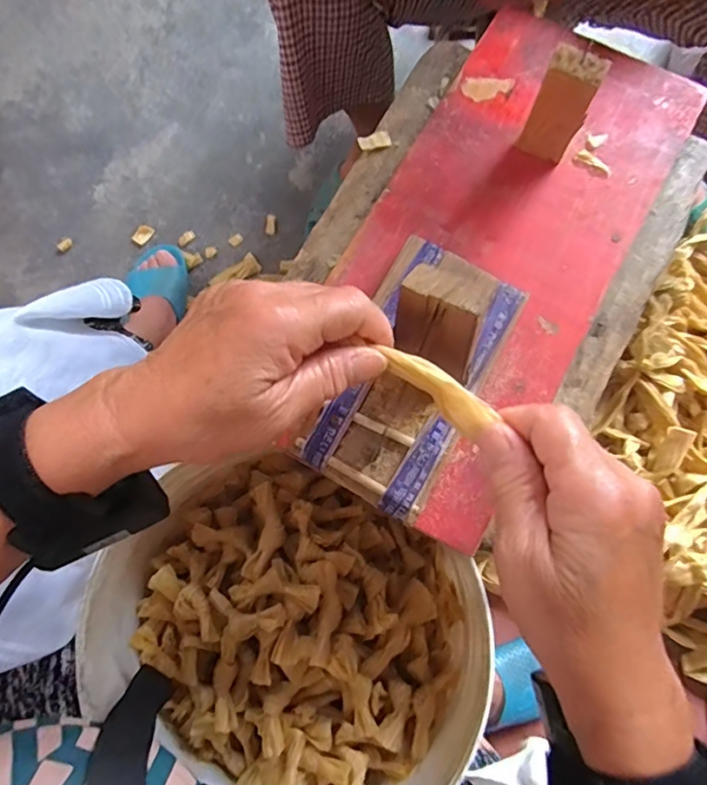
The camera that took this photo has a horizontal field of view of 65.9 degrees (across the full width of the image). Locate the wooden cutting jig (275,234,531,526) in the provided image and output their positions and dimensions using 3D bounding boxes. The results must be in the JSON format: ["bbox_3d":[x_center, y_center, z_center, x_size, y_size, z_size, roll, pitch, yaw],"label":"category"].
[{"bbox_3d":[0.034,-0.018,0.303,0.085,0.076,0.159,29,80,7],"label":"wooden cutting jig"}]

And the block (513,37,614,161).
[{"bbox_3d":[0.134,-0.184,0.355,0.033,0.076,0.022,30,81,6],"label":"block"}]

